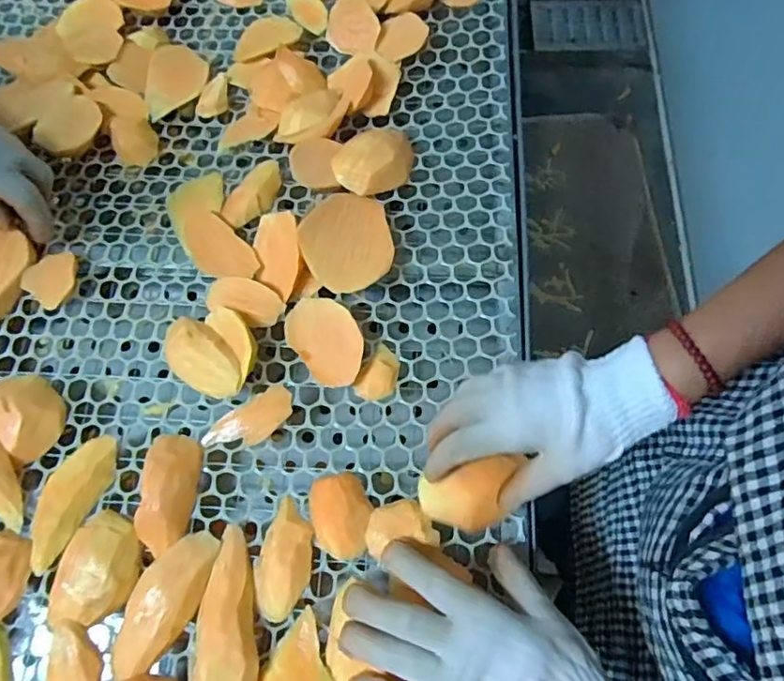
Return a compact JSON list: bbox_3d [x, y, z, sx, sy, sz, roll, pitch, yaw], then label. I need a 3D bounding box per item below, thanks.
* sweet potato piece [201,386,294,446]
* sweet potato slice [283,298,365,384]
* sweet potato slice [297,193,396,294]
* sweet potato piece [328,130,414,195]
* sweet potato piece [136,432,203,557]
[{"bbox_3d":[-0.115,0.068,0.477,0.077,0.011,0.033,-33,73,-9],"label":"sweet potato piece"},{"bbox_3d":[-0.053,0.001,0.489,0.052,0.024,0.080,-36,74,-10],"label":"sweet potato slice"},{"bbox_3d":[-0.038,-0.088,0.506,0.079,0.013,0.105,15,56,-5],"label":"sweet potato slice"},{"bbox_3d":[-0.015,-0.168,0.550,0.081,0.031,0.055,-38,74,-10],"label":"sweet potato piece"},{"bbox_3d":[-0.172,0.115,0.452,0.038,0.026,0.086,-4,71,1],"label":"sweet potato piece"}]

